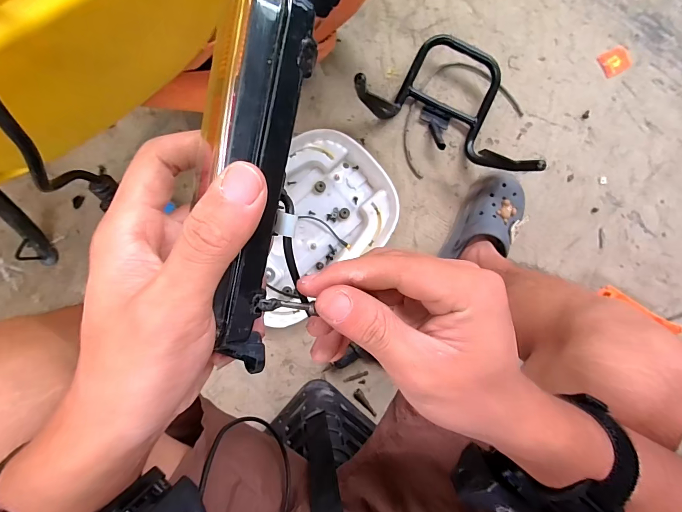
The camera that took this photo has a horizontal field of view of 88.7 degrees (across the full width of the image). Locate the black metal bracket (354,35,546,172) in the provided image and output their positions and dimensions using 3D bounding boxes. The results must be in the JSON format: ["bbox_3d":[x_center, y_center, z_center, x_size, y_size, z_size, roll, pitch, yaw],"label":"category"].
[{"bbox_3d":[0.212,-0.303,0.639,0.335,0.145,0.221,25,86,-6],"label":"black metal bracket"}]

